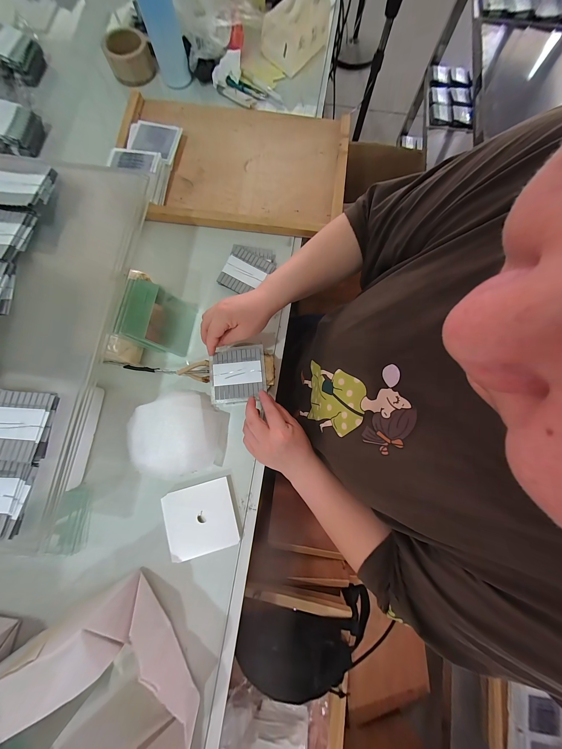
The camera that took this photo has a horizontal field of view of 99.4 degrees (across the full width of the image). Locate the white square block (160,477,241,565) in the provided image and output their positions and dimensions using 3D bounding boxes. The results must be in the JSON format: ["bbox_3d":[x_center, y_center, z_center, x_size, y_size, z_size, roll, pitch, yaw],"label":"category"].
[{"bbox_3d":[-0.128,0.228,0.378,0.104,0.019,0.097,-16,80,-4],"label":"white square block"}]

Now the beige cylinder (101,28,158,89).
[{"bbox_3d":[-0.342,-0.726,0.550,0.101,0.055,0.095,-17,80,-4],"label":"beige cylinder"}]

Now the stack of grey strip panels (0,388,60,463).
[{"bbox_3d":[-0.321,0.059,0.284,0.084,0.011,0.080,5,79,0],"label":"stack of grey strip panels"}]

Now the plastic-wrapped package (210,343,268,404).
[{"bbox_3d":[-0.070,-0.002,0.387,0.089,0.008,0.088,-5,79,-2],"label":"plastic-wrapped package"}]

